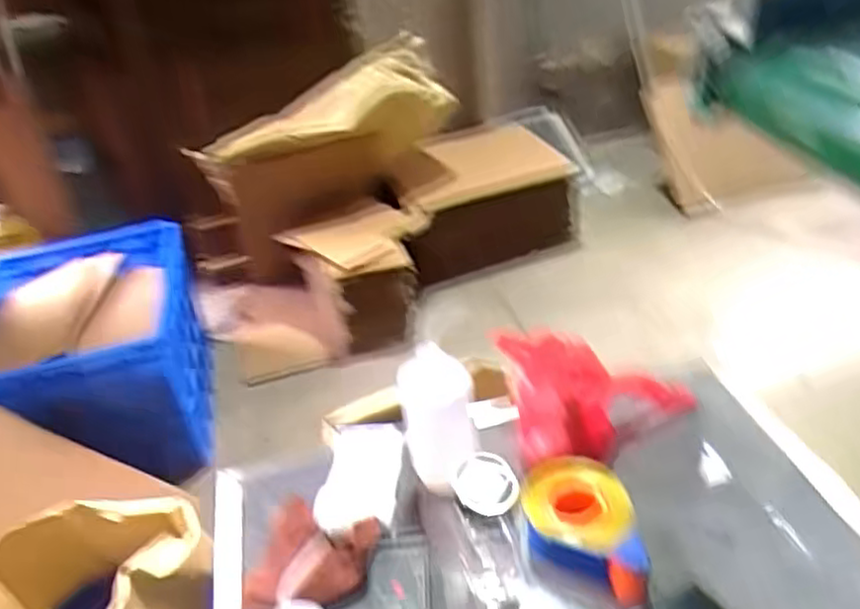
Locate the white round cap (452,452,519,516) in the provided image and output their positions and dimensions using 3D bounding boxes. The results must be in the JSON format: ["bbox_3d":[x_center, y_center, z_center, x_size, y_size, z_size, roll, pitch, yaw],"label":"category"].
[{"bbox_3d":[0.061,0.197,0.772,0.065,0.017,0.077,-16,36,-13],"label":"white round cap"}]

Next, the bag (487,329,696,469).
[{"bbox_3d":[0.252,0.119,1.011,0.269,0.145,0.178,-10,34,-5],"label":"bag"}]

